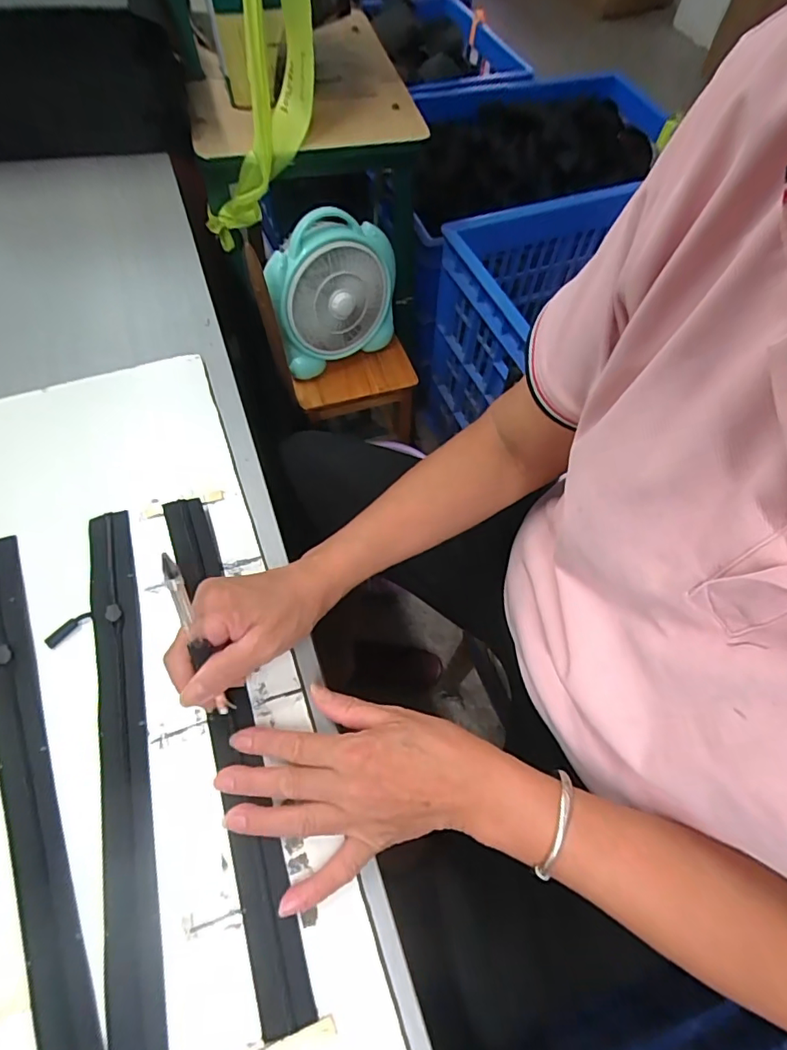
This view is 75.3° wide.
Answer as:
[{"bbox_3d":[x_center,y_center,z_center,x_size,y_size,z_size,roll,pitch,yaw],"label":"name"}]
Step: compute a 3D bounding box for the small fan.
[{"bbox_3d":[-0.096,-0.385,0.860,0.224,0.216,0.084,-20,64,-13],"label":"small fan"}]

